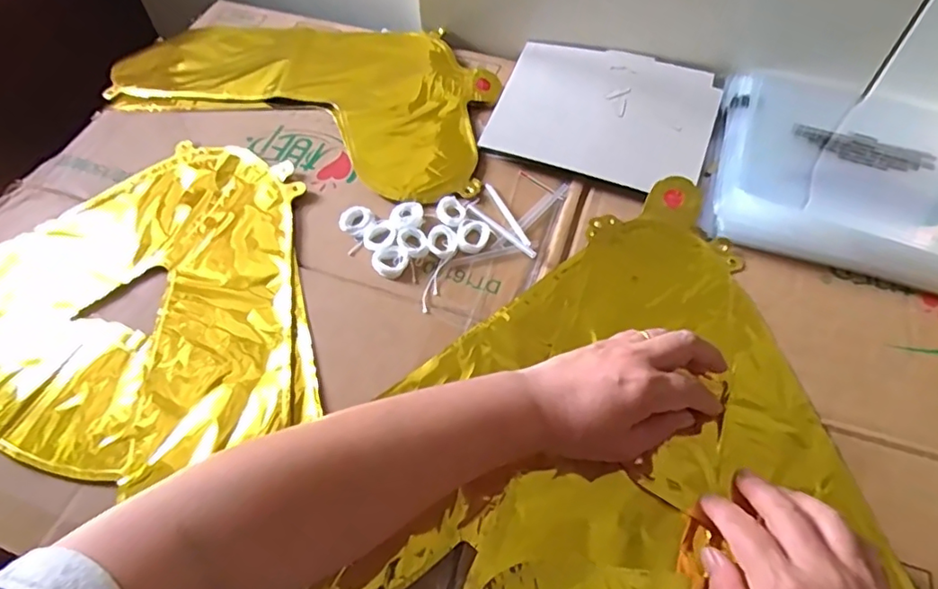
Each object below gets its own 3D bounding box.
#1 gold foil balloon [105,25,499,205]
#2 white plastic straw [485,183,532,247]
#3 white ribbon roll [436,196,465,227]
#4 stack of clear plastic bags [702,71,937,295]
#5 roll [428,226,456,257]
[{"bbox_3d":[-0.154,-0.223,0.599,0.401,0.016,0.213,21,59,14],"label":"gold foil balloon"},{"bbox_3d":[0.032,-0.068,0.495,0.007,0.005,0.078,-21,58,-15],"label":"white plastic straw"},{"bbox_3d":[-0.016,-0.071,0.493,0.024,0.004,0.032,-12,57,-7],"label":"white ribbon roll"},{"bbox_3d":[0.334,-0.109,0.505,0.236,0.031,0.220,18,59,13],"label":"stack of clear plastic bags"},{"bbox_3d":[-0.021,-0.045,0.473,0.023,0.004,0.028,6,57,5],"label":"roll"}]

